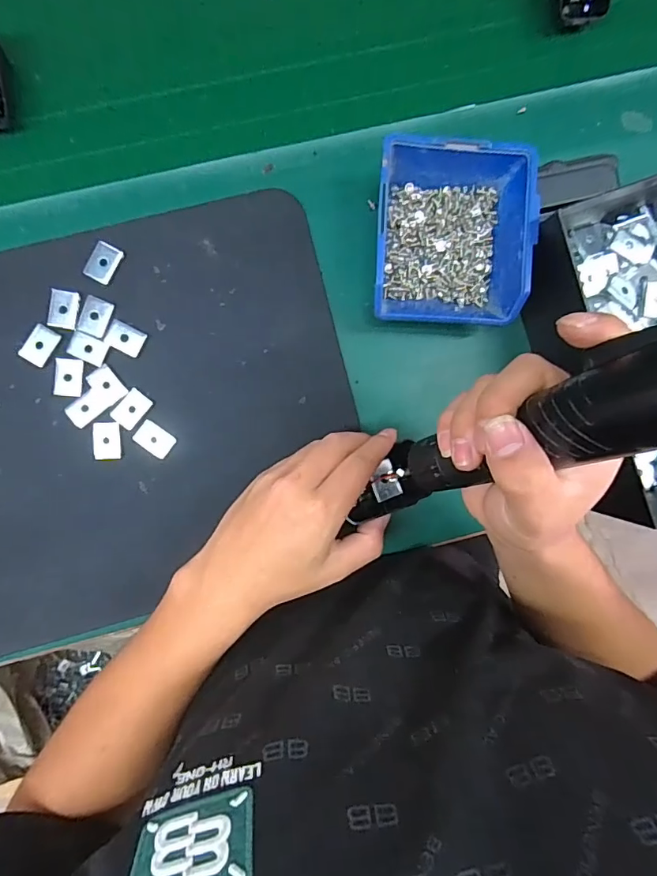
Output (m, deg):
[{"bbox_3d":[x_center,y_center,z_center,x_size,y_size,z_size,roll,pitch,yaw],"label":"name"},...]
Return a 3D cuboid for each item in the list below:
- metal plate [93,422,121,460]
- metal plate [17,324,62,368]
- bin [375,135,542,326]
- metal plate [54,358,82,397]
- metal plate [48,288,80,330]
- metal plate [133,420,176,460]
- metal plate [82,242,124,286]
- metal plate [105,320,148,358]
[{"bbox_3d":[-0.171,0.002,0.371,0.020,0.004,0.029,-2,93,-4],"label":"metal plate"},{"bbox_3d":[-0.221,-0.071,0.367,0.019,0.004,0.029,33,90,-5],"label":"metal plate"},{"bbox_3d":[0.090,-0.151,0.366,0.115,0.058,0.124,4,93,-4],"label":"bin"},{"bbox_3d":[-0.200,-0.046,0.369,0.020,0.004,0.029,3,93,-4],"label":"metal plate"},{"bbox_3d":[-0.204,-0.099,0.368,0.021,0.004,0.028,11,92,-4],"label":"metal plate"},{"bbox_3d":[-0.137,0.001,0.378,0.028,0.004,0.021,36,90,-5],"label":"metal plate"},{"bbox_3d":[-0.173,-0.135,0.370,0.020,0.004,0.029,25,91,-5],"label":"metal plate"},{"bbox_3d":[-0.157,-0.077,0.372,0.027,0.004,0.020,26,91,-5],"label":"metal plate"}]

